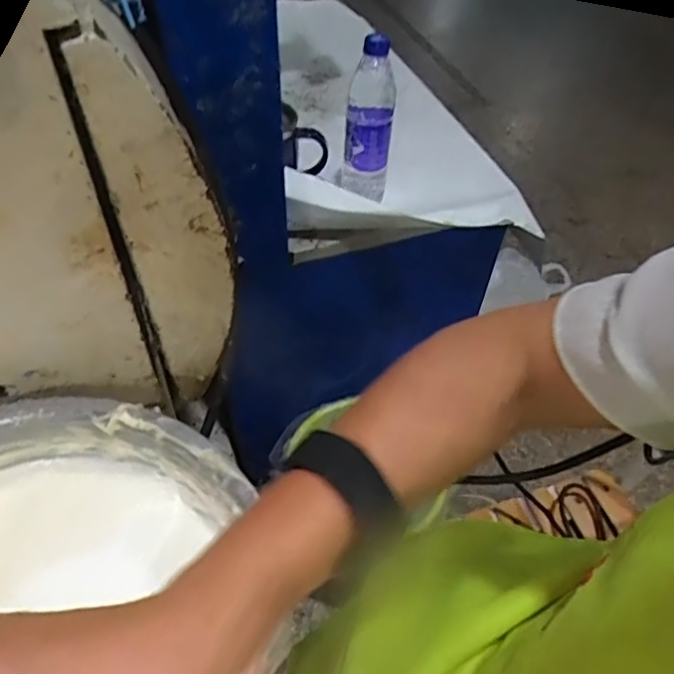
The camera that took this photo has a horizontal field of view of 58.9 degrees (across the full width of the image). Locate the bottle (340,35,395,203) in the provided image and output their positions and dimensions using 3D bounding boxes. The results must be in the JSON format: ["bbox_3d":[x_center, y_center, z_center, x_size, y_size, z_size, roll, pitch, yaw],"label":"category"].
[{"bbox_3d":[0.040,-0.270,0.778,0.062,0.214,0.054,-1,47,-1],"label":"bottle"}]

